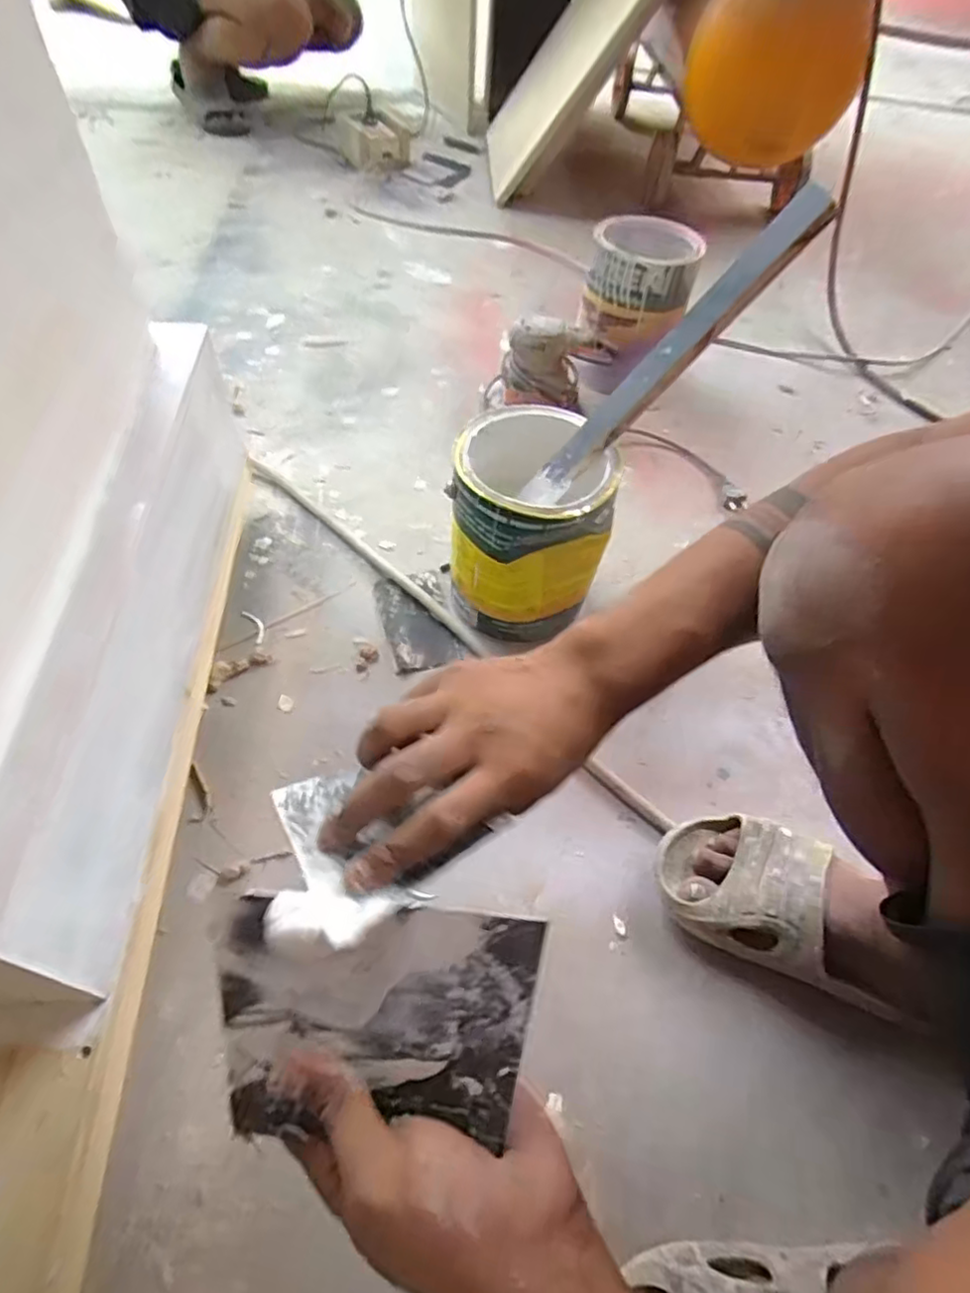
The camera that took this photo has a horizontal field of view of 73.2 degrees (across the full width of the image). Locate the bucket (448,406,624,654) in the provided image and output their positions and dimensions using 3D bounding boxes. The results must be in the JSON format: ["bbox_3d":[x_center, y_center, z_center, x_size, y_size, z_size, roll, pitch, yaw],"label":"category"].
[{"bbox_3d":[0.043,-0.126,0.717,0.156,0.206,0.152,2,55,-3],"label":"bucket"}]

